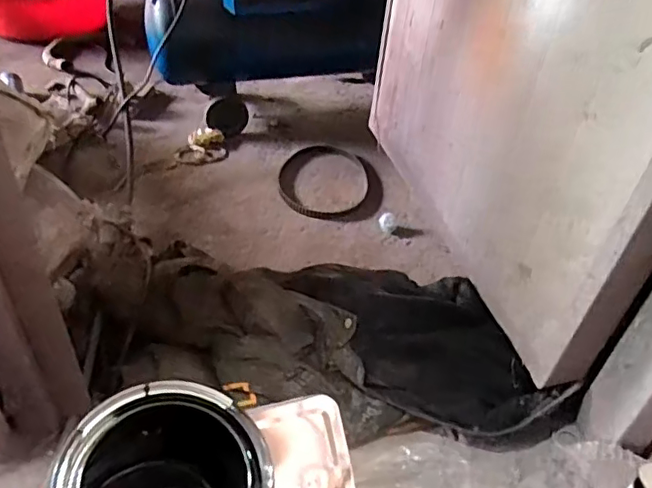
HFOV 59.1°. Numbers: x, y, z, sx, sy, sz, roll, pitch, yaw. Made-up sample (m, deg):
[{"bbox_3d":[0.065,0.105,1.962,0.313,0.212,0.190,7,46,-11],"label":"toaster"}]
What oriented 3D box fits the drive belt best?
[{"bbox_3d":[-0.005,-0.169,1.473,0.223,0.021,0.316,7,41,1],"label":"drive belt"}]

